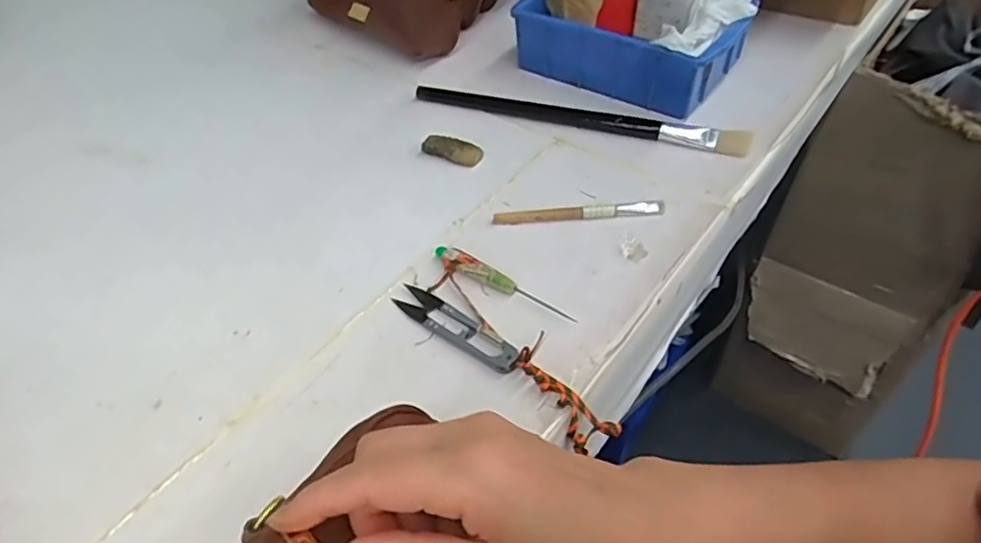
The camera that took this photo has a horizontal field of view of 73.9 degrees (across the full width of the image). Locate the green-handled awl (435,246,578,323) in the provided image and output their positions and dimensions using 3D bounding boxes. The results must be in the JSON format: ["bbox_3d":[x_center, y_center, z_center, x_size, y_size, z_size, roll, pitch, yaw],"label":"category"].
[{"bbox_3d":[0.006,0.008,0.442,0.113,0.009,0.016,29,54,28],"label":"green-handled awl"}]

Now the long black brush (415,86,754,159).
[{"bbox_3d":[0.073,-0.137,0.577,0.300,0.013,0.021,12,48,15],"label":"long black brush"}]

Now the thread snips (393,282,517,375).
[{"bbox_3d":[-0.023,0.035,0.424,0.100,0.010,0.023,29,54,28],"label":"thread snips"}]

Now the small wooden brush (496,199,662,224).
[{"bbox_3d":[0.067,-0.045,0.490,0.127,0.008,0.014,-6,46,-2],"label":"small wooden brush"}]

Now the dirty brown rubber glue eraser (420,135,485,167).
[{"bbox_3d":[-0.032,-0.103,0.555,0.053,0.014,0.020,23,52,24],"label":"dirty brown rubber glue eraser"}]

